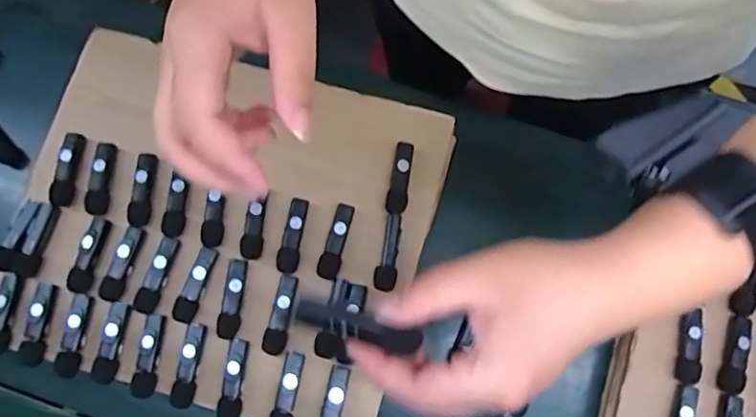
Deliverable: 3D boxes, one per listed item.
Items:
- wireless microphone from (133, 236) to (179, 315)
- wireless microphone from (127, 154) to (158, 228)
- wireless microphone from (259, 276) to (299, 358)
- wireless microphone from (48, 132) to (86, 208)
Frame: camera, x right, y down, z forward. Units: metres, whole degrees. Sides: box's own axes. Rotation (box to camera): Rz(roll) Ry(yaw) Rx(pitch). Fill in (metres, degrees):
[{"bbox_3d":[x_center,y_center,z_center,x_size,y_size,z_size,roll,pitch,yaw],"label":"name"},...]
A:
[{"bbox_3d":[-0.186,0.056,0.472,0.017,0.011,0.066,18,82,4],"label":"wireless microphone"},{"bbox_3d":[-0.206,-0.017,0.489,0.017,0.011,0.065,7,82,3],"label":"wireless microphone"},{"bbox_3d":[-0.080,0.088,0.465,0.019,0.008,0.065,15,82,4],"label":"wireless microphone"},{"bbox_3d":[-0.274,-0.034,0.496,0.018,0.012,0.067,8,82,3],"label":"wireless microphone"}]

